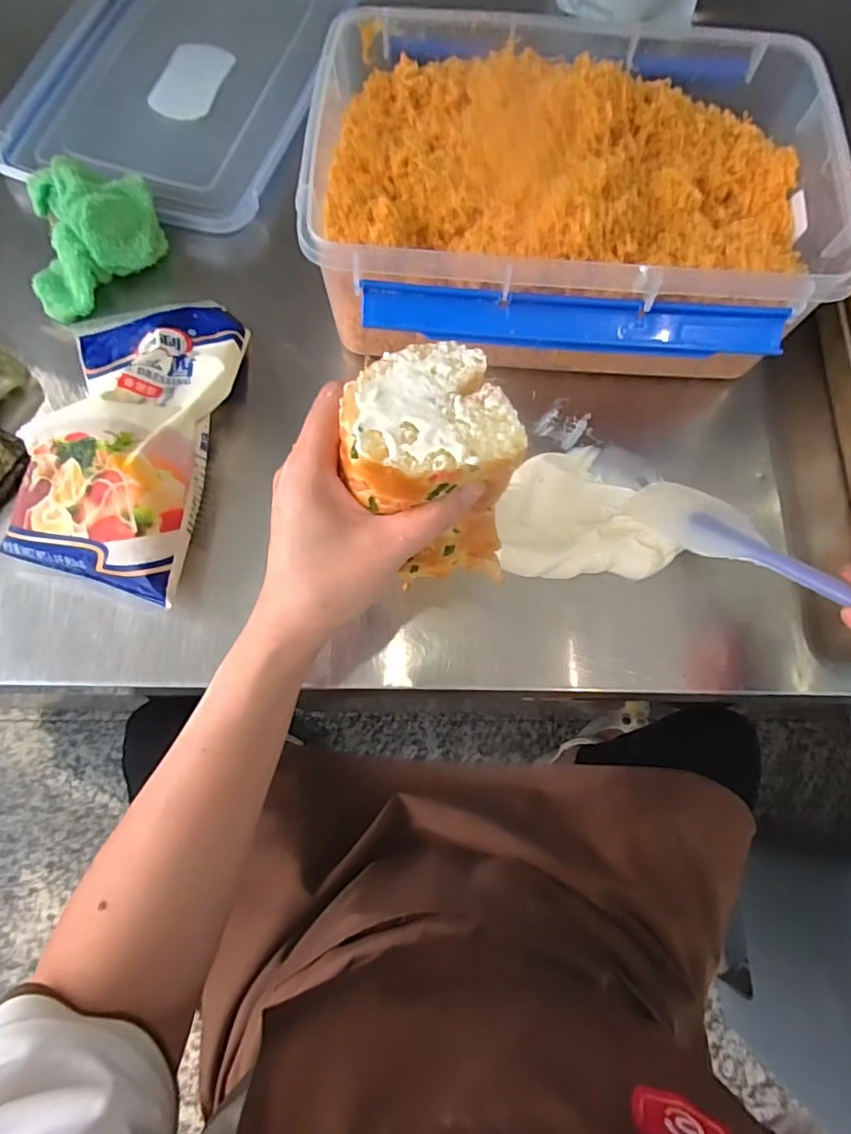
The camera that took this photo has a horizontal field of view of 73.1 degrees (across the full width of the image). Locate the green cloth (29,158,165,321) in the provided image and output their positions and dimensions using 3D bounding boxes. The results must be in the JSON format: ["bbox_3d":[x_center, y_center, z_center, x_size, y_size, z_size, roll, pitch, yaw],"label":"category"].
[{"bbox_3d":[-0.268,-0.270,0.455,0.104,0.045,0.122,-21,74,-9],"label":"green cloth"}]

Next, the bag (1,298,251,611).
[{"bbox_3d":[-0.205,-0.101,0.397,0.127,0.052,0.240,4,72,-1],"label":"bag"}]

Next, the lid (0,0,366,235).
[{"bbox_3d":[-0.222,-0.473,0.525,0.245,0.024,0.352,15,72,2],"label":"lid"}]

